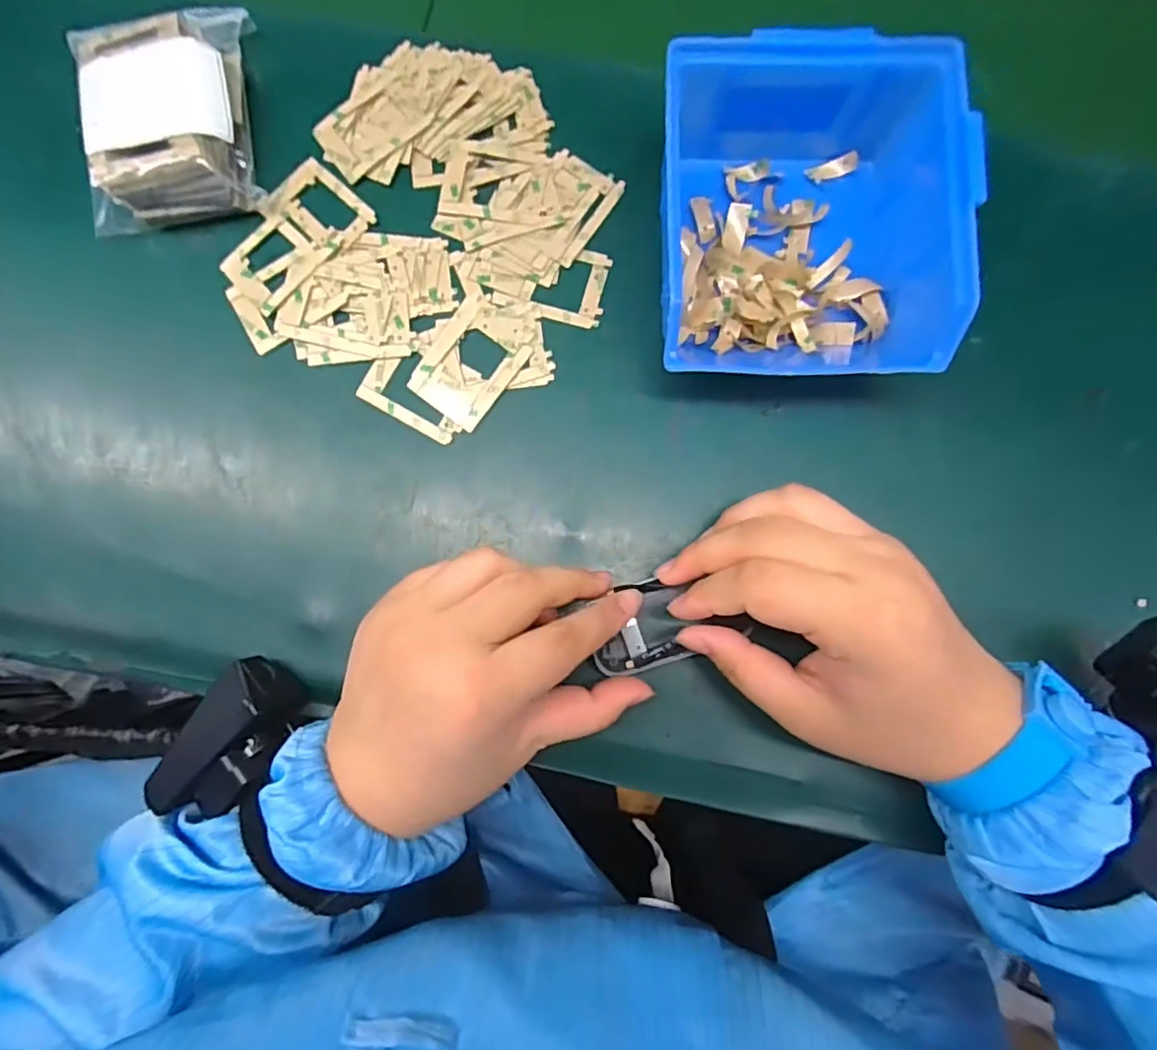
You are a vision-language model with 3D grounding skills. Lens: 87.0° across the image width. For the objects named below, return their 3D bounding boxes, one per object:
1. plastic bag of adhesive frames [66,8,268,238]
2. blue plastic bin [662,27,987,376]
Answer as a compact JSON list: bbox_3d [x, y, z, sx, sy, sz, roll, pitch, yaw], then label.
[{"bbox_3d":[-0.204,-0.204,0.308,0.077,0.034,0.103,-10,83,-1],"label":"plastic bag of adhesive frames"},{"bbox_3d":[0.097,-0.133,0.275,0.123,0.068,0.132,0,83,0],"label":"blue plastic bin"}]

